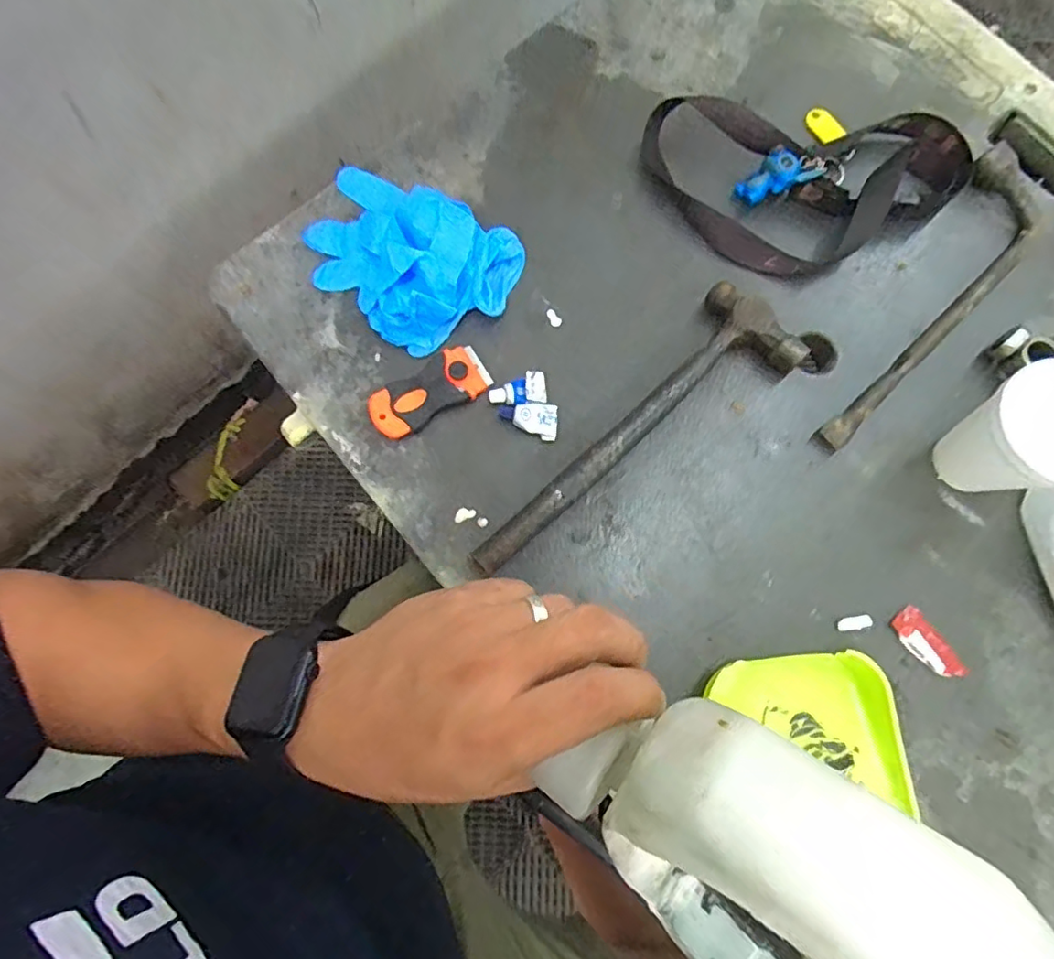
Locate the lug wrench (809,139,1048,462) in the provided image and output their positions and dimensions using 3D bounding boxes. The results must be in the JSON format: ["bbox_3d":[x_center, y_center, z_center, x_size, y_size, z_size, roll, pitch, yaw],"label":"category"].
[{"bbox_3d":[0.323,-0.130,0.450,0.070,0.022,0.281,32,82,7],"label":"lug wrench"}]

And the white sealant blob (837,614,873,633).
[{"bbox_3d":[0.232,0.101,0.411,0.026,0.004,0.009,-11,79,-1],"label":"white sealant blob"}]

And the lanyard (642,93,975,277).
[{"bbox_3d":[0.232,-0.245,0.477,0.263,0.036,0.154,0,79,1],"label":"lanyard"}]

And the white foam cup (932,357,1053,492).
[{"bbox_3d":[0.327,-0.027,0.393,0.073,0.094,0.076,0,79,1],"label":"white foam cup"}]

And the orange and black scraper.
[{"bbox_3d":[-0.077,-0.068,0.453,0.095,0.012,0.044,-31,80,-5],"label":"orange and black scraper"}]

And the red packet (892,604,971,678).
[{"bbox_3d":[0.281,0.117,0.407,0.025,0.004,0.055,-39,81,-6],"label":"red packet"}]

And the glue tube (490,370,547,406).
[{"bbox_3d":[-0.007,-0.069,0.452,0.044,0.008,0.024,-10,79,-1],"label":"glue tube"}]

